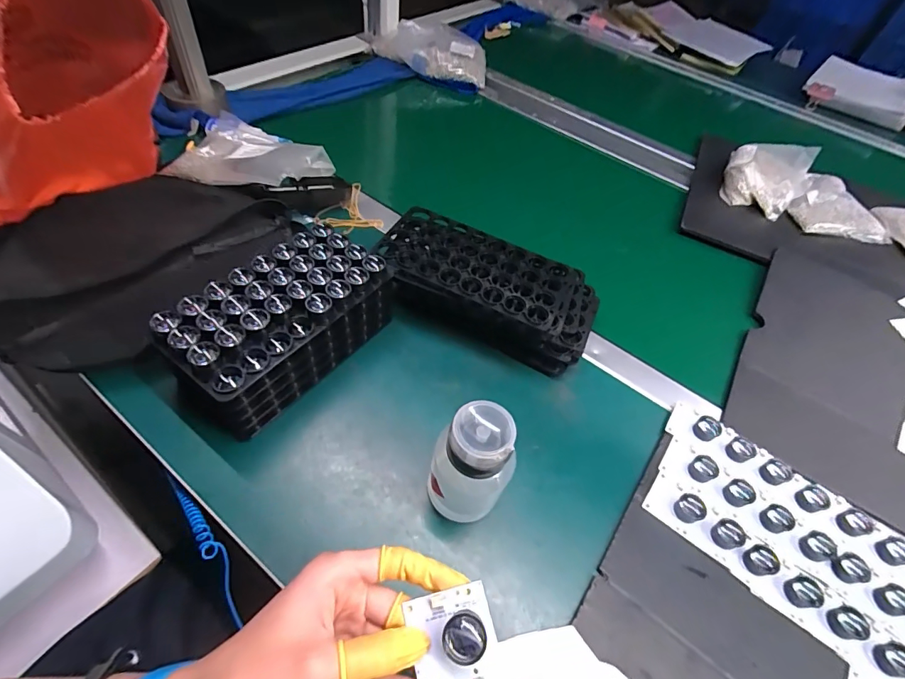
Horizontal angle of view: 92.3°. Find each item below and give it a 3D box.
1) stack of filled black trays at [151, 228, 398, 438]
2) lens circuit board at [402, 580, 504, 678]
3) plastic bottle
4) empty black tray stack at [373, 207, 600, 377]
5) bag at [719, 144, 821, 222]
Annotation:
[{"bbox_3d":[-0.154,-0.014,0.413,0.092,0.099,0.192,34,57,19],"label":"stack of filled black trays"},{"bbox_3d":[0.000,0.160,0.233,0.045,0.018,0.042,-12,72,0],"label":"lens circuit board"},{"bbox_3d":[0.013,0.100,0.332,0.055,0.119,0.060,4,52,-5],"label":"plastic bottle"},{"bbox_3d":[0.039,-0.052,0.479,0.237,0.076,0.117,16,53,6],"label":"empty black tray stack"},{"bbox_3d":[0.520,-0.273,0.720,0.124,0.051,0.164,34,57,18],"label":"bag"}]

